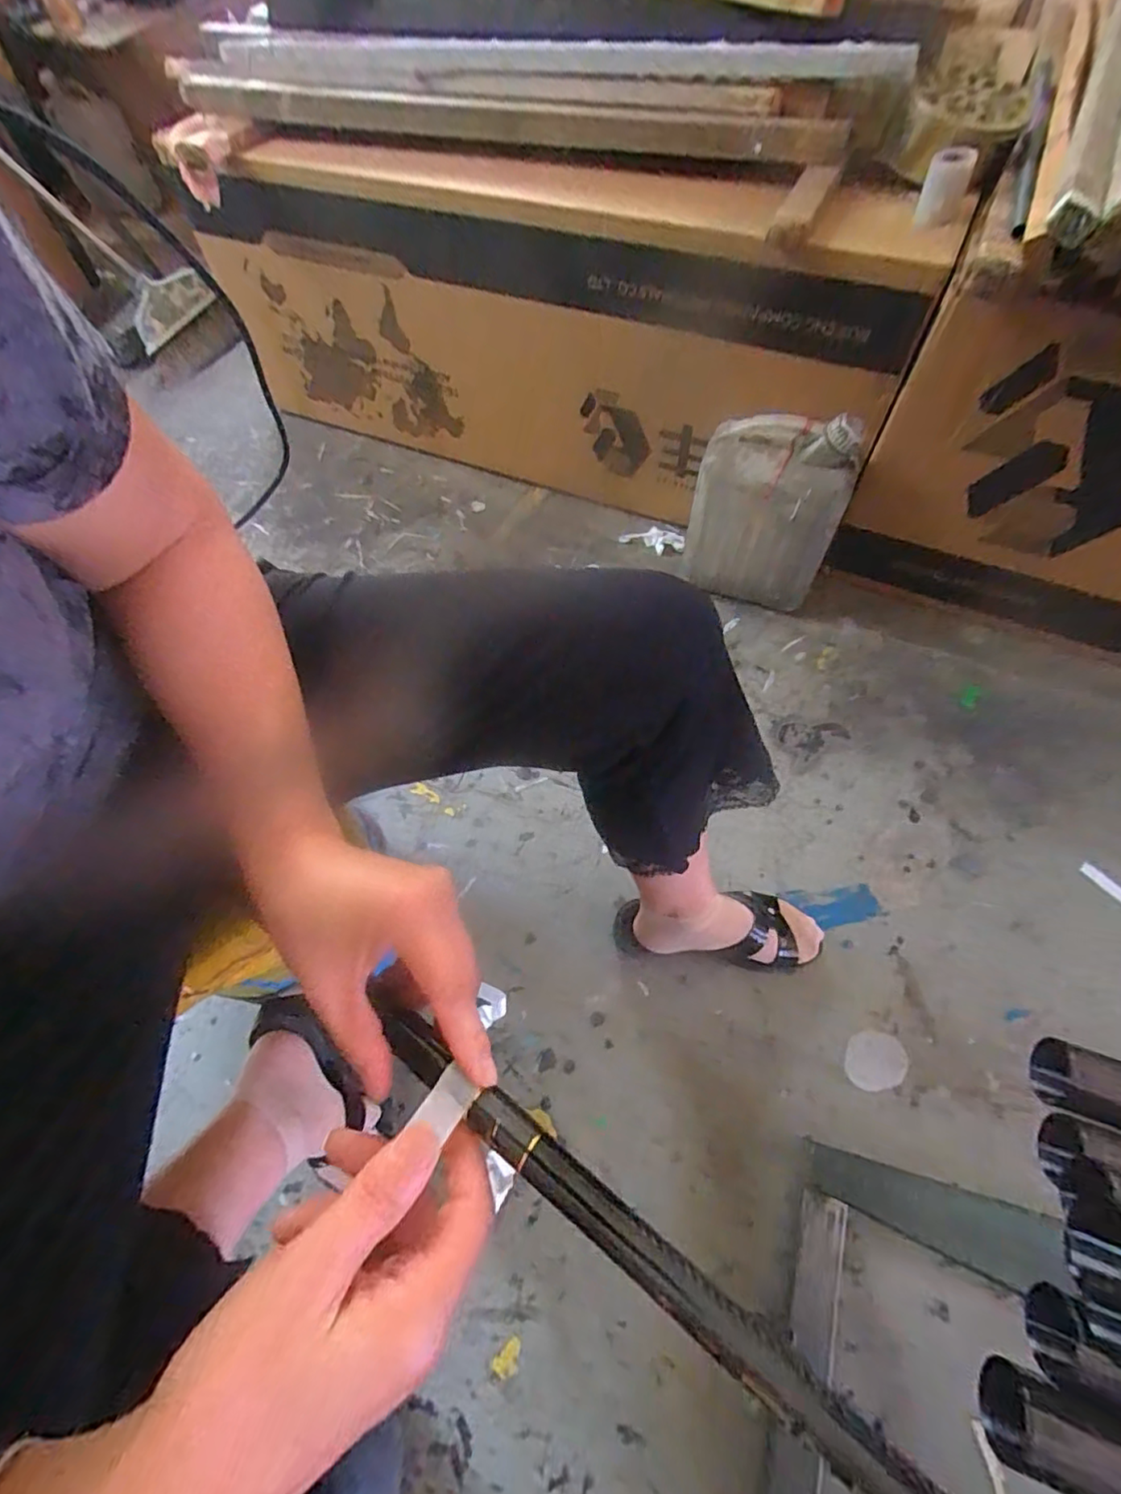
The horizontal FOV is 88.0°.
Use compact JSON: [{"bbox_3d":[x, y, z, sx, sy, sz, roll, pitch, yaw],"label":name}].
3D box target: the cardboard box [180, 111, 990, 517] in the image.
[{"bbox_3d":[-0.063,-0.657,0.944,1.127,0.413,0.211,22,65,15],"label":"cardboard box"}]

